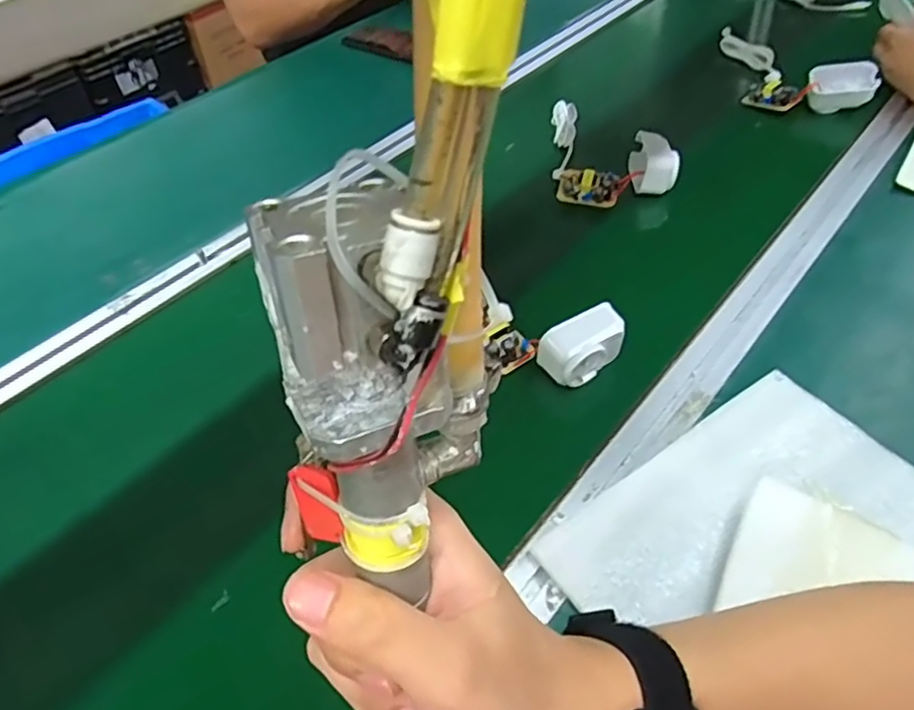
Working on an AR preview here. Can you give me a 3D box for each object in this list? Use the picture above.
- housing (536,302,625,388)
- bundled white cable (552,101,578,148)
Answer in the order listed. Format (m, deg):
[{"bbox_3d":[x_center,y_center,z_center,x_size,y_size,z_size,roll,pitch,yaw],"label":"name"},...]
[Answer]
[{"bbox_3d":[0.100,-0.006,0.519,0.064,0.037,0.039,-25,48,-22],"label":"housing"},{"bbox_3d":[0.129,-0.279,0.793,0.029,0.019,0.080,5,44,7],"label":"bundled white cable"}]

